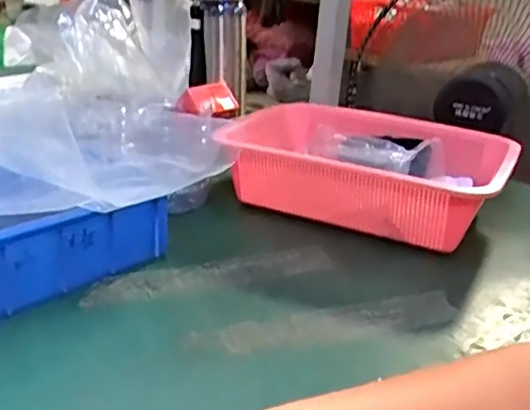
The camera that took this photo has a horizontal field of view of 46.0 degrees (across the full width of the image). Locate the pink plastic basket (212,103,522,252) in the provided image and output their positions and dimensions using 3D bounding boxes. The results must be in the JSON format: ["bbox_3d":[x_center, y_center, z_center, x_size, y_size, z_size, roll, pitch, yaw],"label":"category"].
[{"bbox_3d":[0.120,-0.036,0.692,0.265,0.087,0.218,13,25,26],"label":"pink plastic basket"}]

